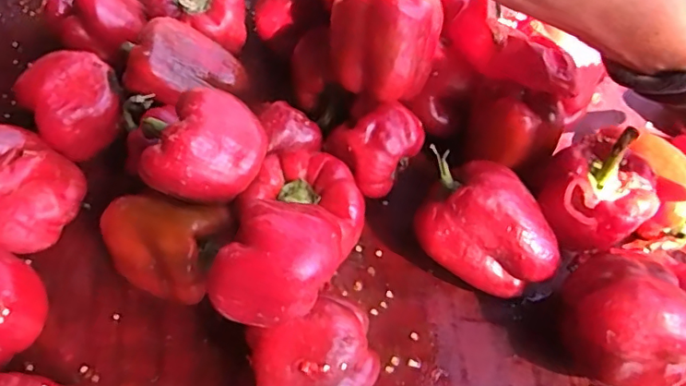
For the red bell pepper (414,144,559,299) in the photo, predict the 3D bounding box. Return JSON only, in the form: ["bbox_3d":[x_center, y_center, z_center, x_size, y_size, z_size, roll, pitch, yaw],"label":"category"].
[{"bbox_3d":[0.105,0.029,0.398,0.108,0.077,0.076,29,66,13],"label":"red bell pepper"}]

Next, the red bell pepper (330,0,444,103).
[{"bbox_3d":[0.027,-0.115,0.395,0.083,0.067,0.071,19,64,9],"label":"red bell pepper"}]

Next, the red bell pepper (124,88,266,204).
[{"bbox_3d":[-0.092,-0.028,0.355,0.066,0.060,0.077,30,66,14],"label":"red bell pepper"}]

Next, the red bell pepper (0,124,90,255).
[{"bbox_3d":[-0.247,0.001,0.405,0.062,0.088,0.081,30,66,14],"label":"red bell pepper"}]

